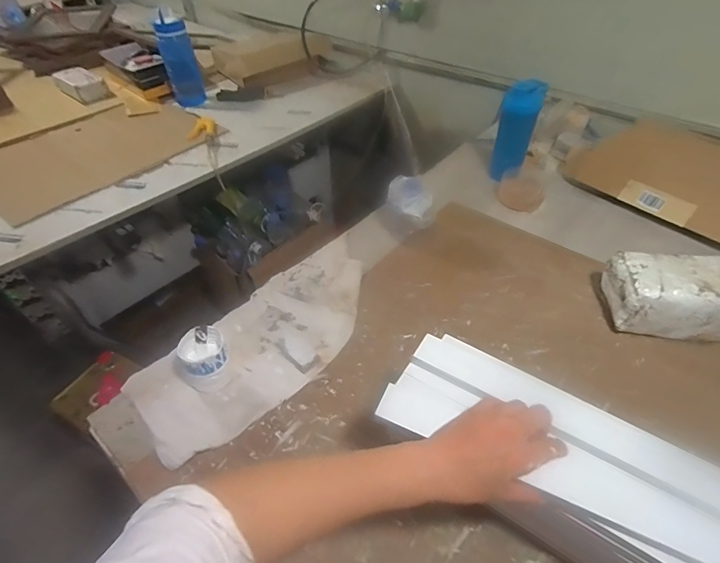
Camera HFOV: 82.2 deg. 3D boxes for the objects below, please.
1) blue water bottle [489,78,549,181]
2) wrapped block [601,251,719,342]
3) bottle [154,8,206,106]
[{"bbox_3d":[0.358,-0.340,0.952,0.084,0.215,0.093,15,47,16],"label":"blue water bottle"},{"bbox_3d":[0.543,0.031,0.685,0.235,0.116,0.107,6,45,6],"label":"wrapped block"},{"bbox_3d":[-0.586,-0.723,1.347,0.102,0.236,0.083,-23,49,-20],"label":"bottle"}]

